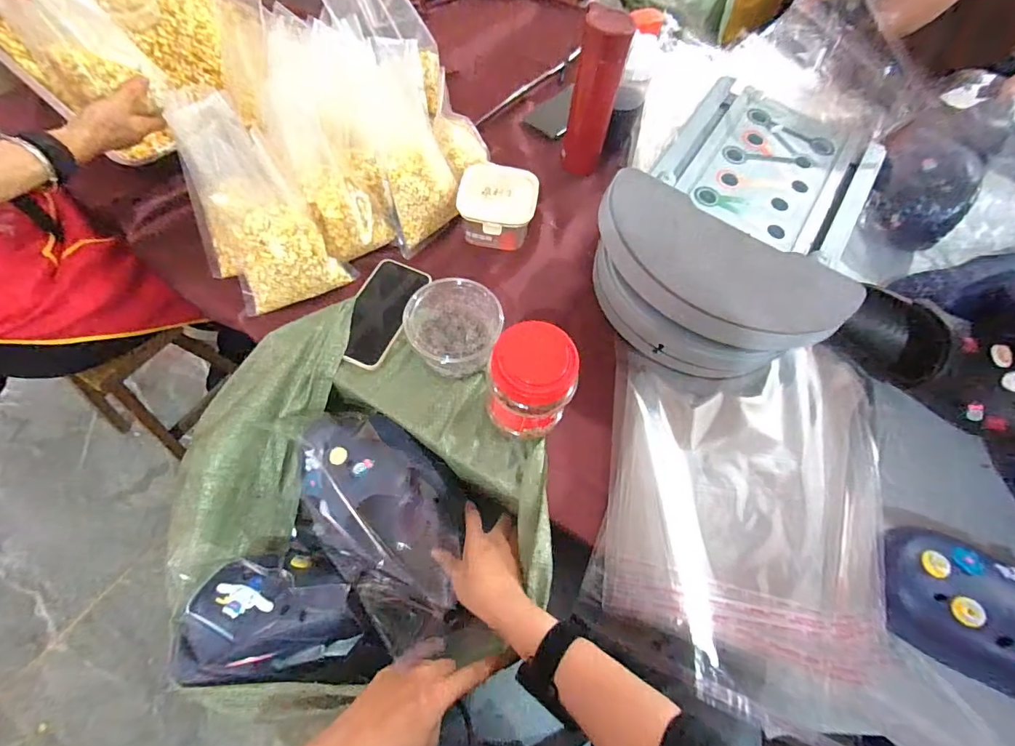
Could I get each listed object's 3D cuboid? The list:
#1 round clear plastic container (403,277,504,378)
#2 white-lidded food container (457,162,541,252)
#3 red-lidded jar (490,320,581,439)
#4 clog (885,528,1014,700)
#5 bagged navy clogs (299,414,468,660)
[{"bbox_3d":[-0.066,-0.058,0.571,0.109,0.077,0.102,2,62,-3],"label":"round clear plastic container"},{"bbox_3d":[-0.015,-0.244,0.672,0.111,0.067,0.106,9,62,1],"label":"white-lidded food container"},{"bbox_3d":[0.026,0.015,0.505,0.087,0.141,0.079,18,63,6],"label":"red-lidded jar"},{"bbox_3d":[0.528,0.272,0.442,0.304,0.098,0.116,30,64,12],"label":"clog"},{"bbox_3d":[-0.141,0.147,0.500,0.267,0.077,0.156,42,67,17],"label":"bagged navy clogs"}]

